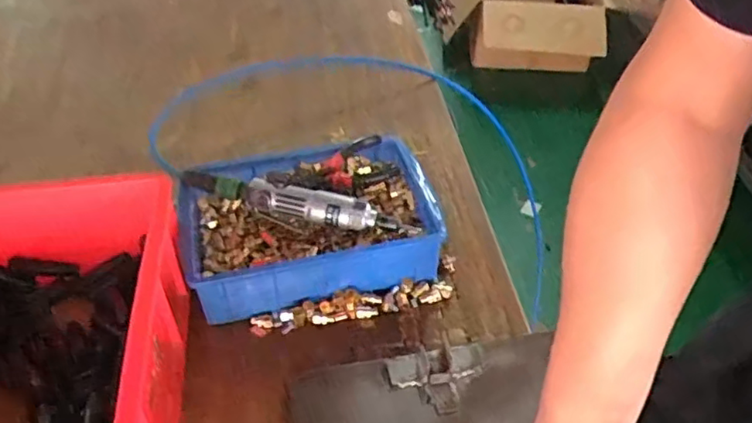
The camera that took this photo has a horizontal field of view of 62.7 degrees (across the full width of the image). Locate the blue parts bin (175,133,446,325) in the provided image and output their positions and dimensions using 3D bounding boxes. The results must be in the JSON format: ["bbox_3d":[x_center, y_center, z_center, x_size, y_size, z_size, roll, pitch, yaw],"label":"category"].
[{"bbox_3d":[-0.080,0.016,0.752,0.295,0.095,0.204,-10,43,-11],"label":"blue parts bin"}]

